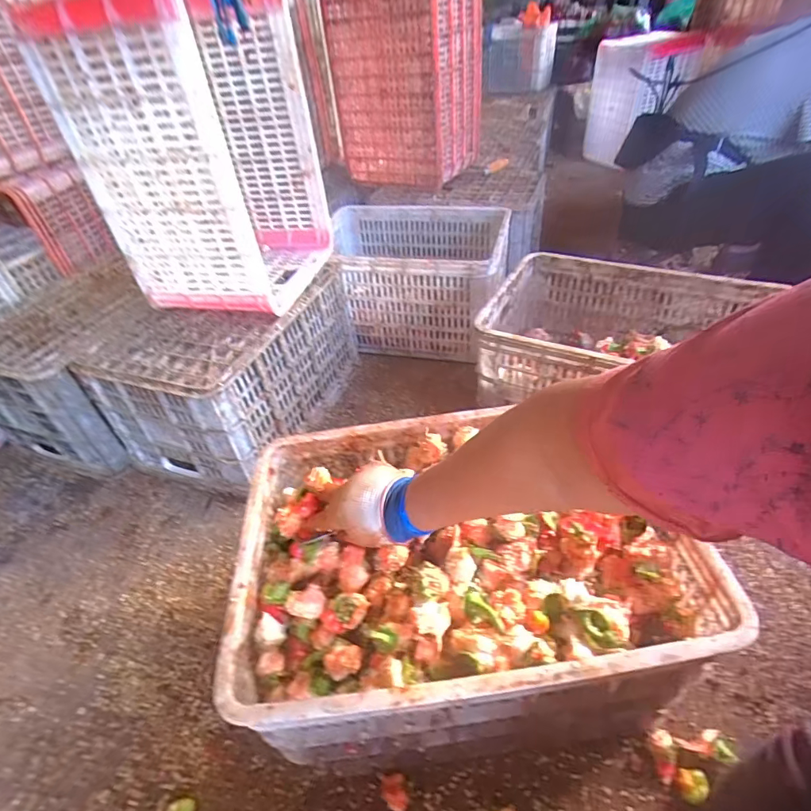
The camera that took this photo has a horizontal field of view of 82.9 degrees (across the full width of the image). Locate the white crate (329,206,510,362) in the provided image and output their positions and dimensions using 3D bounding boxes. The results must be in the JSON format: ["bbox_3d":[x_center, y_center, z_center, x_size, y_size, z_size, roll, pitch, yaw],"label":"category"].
[{"bbox_3d":[0.020,-0.356,1.282,0.474,0.278,0.366,4,43,11],"label":"white crate"}]

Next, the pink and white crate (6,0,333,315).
[{"bbox_3d":[-0.365,-0.467,0.884,0.289,0.494,0.339,6,44,14],"label":"pink and white crate"}]

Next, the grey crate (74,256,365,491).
[{"bbox_3d":[-0.392,-0.109,1.070,0.382,0.289,0.523,10,45,18],"label":"grey crate"}]

